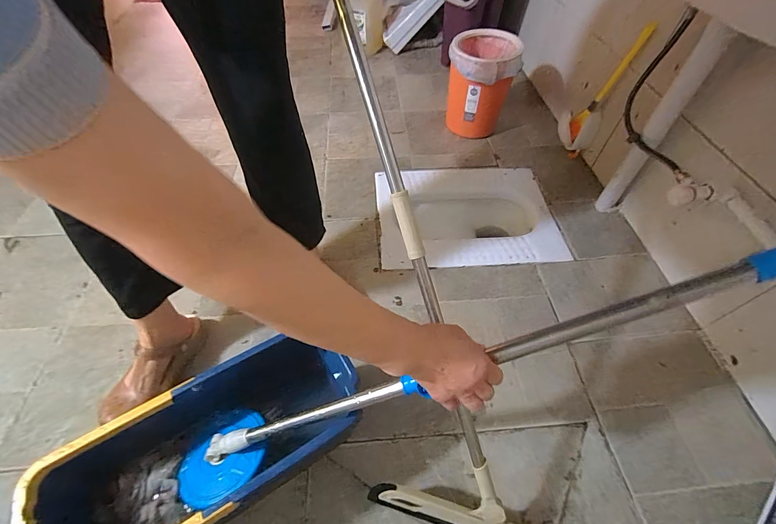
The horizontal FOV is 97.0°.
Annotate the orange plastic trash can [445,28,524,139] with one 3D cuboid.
[{"bbox_3d":[0.306,-0.604,1.191,0.213,0.293,0.222,0,53,0],"label":"orange plastic trash can"}]

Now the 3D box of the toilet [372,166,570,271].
[{"bbox_3d":[0.234,-0.119,1.106,0.533,0.150,0.403,-3,53,-3],"label":"toilet"}]

